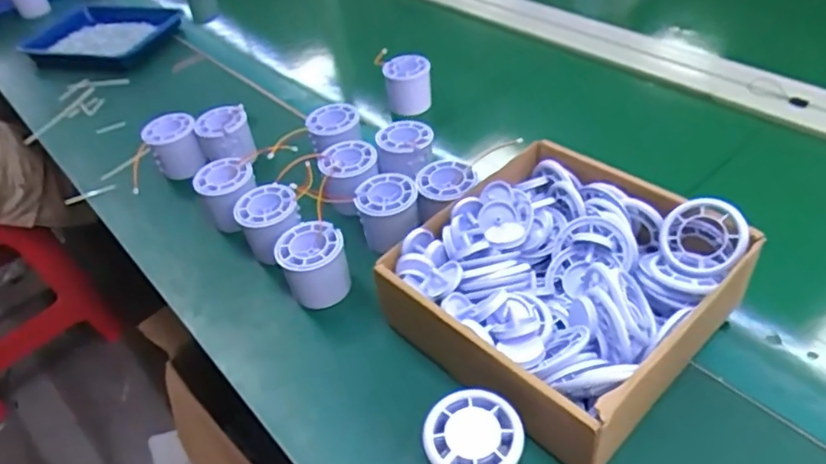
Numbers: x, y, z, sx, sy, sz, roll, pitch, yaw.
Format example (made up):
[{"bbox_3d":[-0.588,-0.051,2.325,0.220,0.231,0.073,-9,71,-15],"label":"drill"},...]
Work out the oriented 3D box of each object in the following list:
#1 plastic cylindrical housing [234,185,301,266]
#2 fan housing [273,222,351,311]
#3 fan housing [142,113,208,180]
[{"bbox_3d":[-0.129,-0.004,0.554,0.053,0.062,0.049,-4,42,4],"label":"plastic cylindrical housing"},{"bbox_3d":[-0.082,0.031,0.515,0.054,0.064,0.045,-11,42,-3],"label":"fan housing"},{"bbox_3d":[-0.264,-0.096,0.670,0.056,0.059,0.051,-21,43,-15],"label":"fan housing"}]

